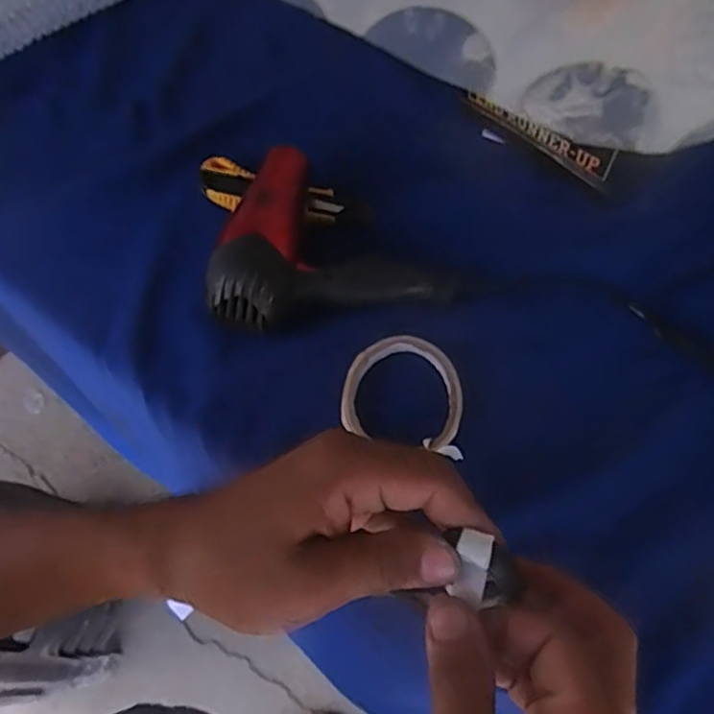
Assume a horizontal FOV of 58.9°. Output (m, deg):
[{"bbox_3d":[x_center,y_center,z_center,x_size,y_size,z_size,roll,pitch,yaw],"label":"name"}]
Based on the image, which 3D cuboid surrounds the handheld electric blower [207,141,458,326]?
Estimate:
[{"bbox_3d":[-0.027,-0.097,0.486,0.180,0.055,0.142,-14,64,-3],"label":"handheld electric blower"}]

